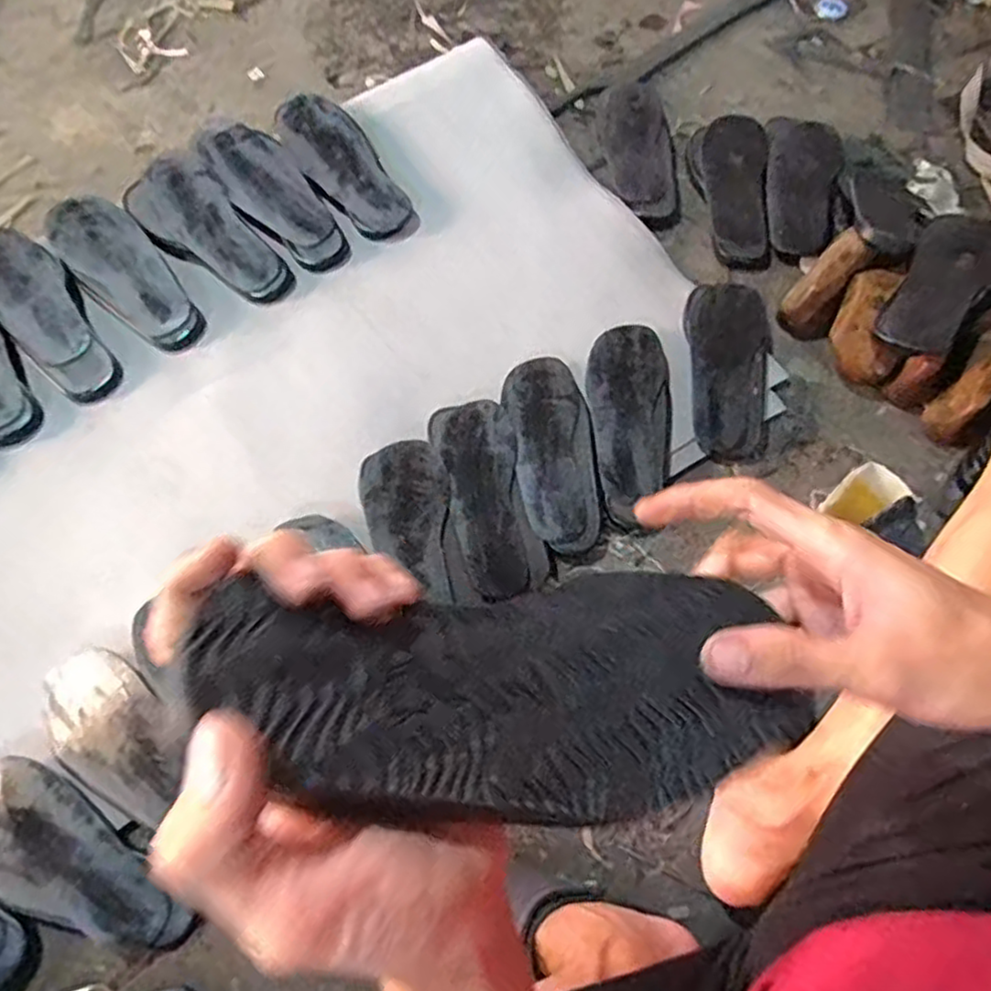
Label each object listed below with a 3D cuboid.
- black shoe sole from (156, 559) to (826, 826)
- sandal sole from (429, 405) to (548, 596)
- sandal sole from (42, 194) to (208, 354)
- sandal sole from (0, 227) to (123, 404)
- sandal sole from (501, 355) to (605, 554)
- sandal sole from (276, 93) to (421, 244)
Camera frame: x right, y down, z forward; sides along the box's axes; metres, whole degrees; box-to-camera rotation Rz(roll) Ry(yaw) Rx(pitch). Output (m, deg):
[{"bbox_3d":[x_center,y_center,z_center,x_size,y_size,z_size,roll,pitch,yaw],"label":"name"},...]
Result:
[{"bbox_3d":[0.015,0.070,0.255,0.235,0.031,0.095,7,62,-32],"label":"black shoe sole"},{"bbox_3d":[-0.009,-0.004,0.754,0.087,0.016,0.233,-14,67,-7],"label":"sandal sole"},{"bbox_3d":[-0.478,-0.286,0.884,0.102,0.042,0.273,-39,72,-16],"label":"sandal sole"},{"bbox_3d":[-0.562,-0.232,0.856,0.099,0.046,0.279,-40,72,-16],"label":"sandal sole"},{"bbox_3d":[0.068,-0.053,0.787,0.095,0.019,0.237,-9,67,-5],"label":"sandal sole"},{"bbox_3d":[-0.206,-0.451,0.944,0.095,0.022,0.254,-38,80,-9],"label":"sandal sole"}]

